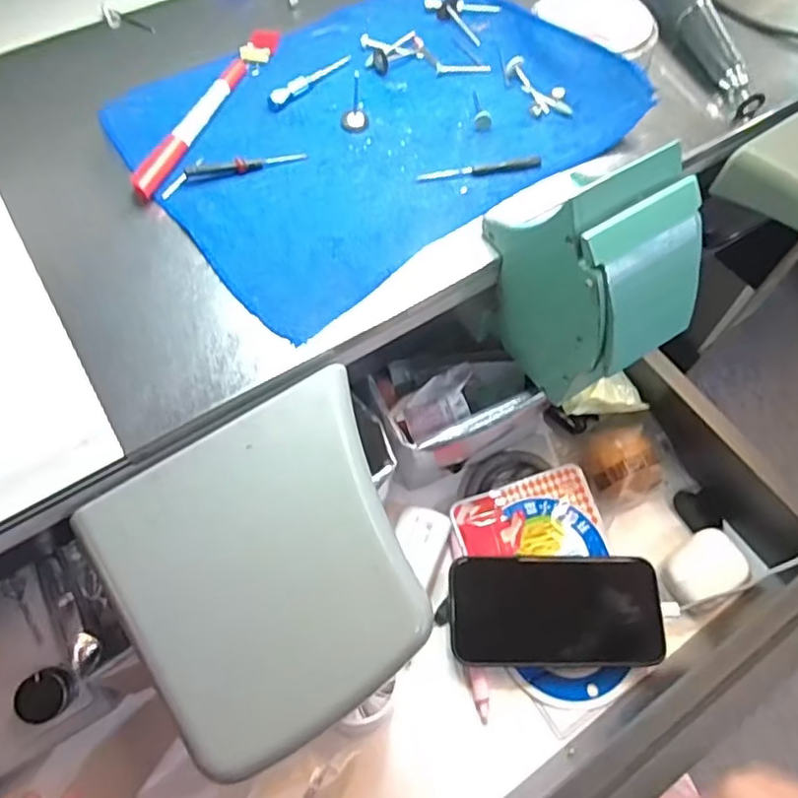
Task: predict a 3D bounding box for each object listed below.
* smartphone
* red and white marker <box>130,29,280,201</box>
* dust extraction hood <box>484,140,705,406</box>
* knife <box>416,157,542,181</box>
[{"bbox_3d":[0.111,0.147,0.427,0.147,0.007,0.071,0,67,1],"label":"smartphone"},{"bbox_3d":[-0.130,-0.202,0.416,0.018,0.009,0.182,19,64,10],"label":"red and white marker"},{"bbox_3d":[0.111,-0.073,0.357,0.089,0.132,0.111,-25,64,-12],"label":"dust extraction hood"},{"bbox_3d":[0.052,-0.149,0.393,0.080,0.006,0.009,-7,62,-3],"label":"knife"}]

